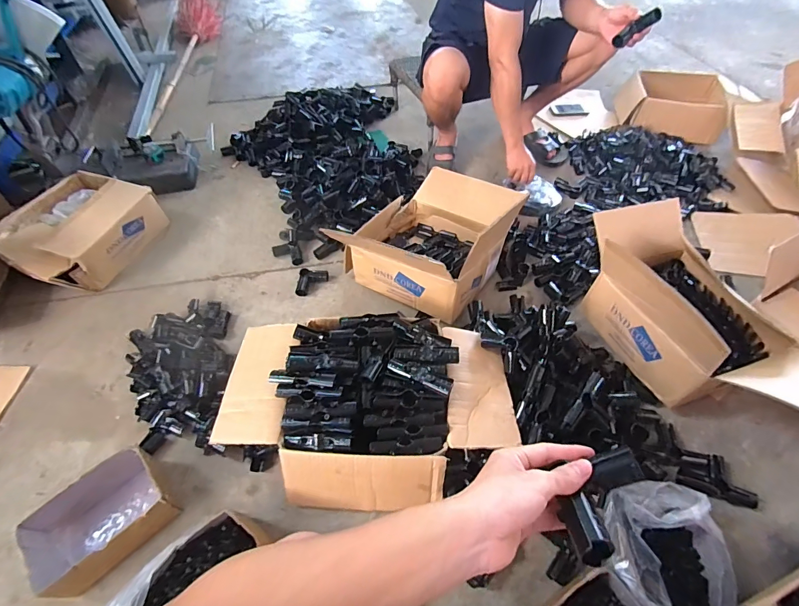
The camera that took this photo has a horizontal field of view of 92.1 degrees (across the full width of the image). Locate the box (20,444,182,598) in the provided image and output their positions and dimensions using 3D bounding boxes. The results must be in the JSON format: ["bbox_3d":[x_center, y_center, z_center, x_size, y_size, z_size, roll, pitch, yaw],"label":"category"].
[{"bbox_3d":[-0.550,0.406,0.712,0.223,0.102,0.147,-39,60,-25],"label":"box"}]

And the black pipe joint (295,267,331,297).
[{"bbox_3d":[-0.248,-0.058,1.091,0.077,0.031,0.084,3,52,4],"label":"black pipe joint"}]

